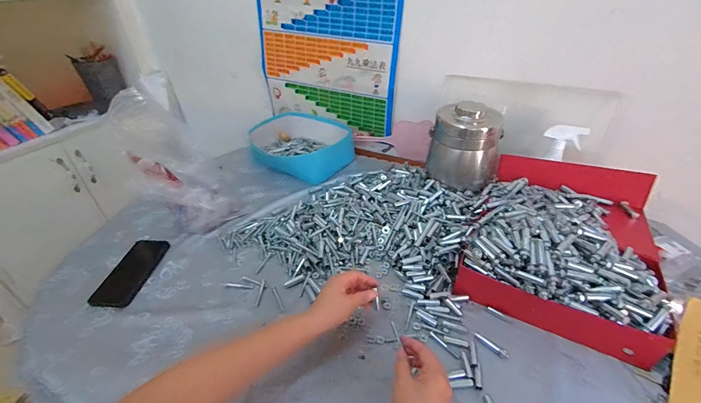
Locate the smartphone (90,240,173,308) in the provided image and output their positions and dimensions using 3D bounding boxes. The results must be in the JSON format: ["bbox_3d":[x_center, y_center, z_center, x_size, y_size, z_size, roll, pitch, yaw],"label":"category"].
[{"bbox_3d":[-0.438,0.140,0.651,0.078,0.016,0.169,-1,37,0],"label":"smartphone"}]

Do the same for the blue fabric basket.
[{"bbox_3d":[-0.167,-0.192,1.011,0.347,0.089,0.246,19,41,25],"label":"blue fabric basket"}]

